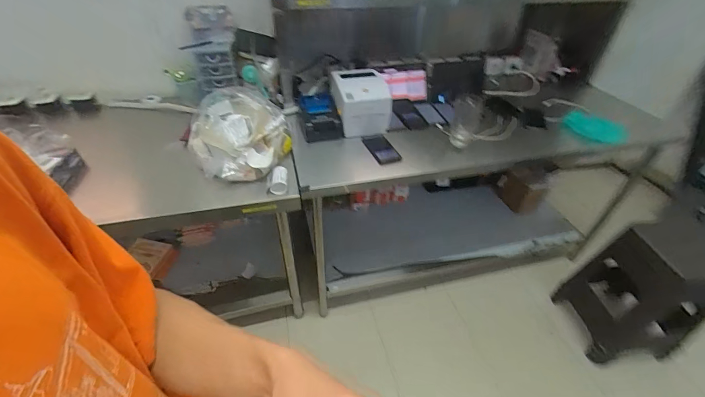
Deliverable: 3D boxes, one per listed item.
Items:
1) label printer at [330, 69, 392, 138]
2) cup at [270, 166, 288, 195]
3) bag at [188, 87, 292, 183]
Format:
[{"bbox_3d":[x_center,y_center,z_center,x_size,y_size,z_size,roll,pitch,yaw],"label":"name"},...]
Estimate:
[{"bbox_3d":[0.028,-0.347,1.189,0.199,0.186,0.199,-2,42,-5],"label":"label printer"},{"bbox_3d":[-0.220,-0.051,0.966,0.054,0.051,0.087,-5,42,-8],"label":"cup"},{"bbox_3d":[-0.351,-0.206,1.022,0.302,0.177,0.301,-12,44,-16],"label":"bag"}]

